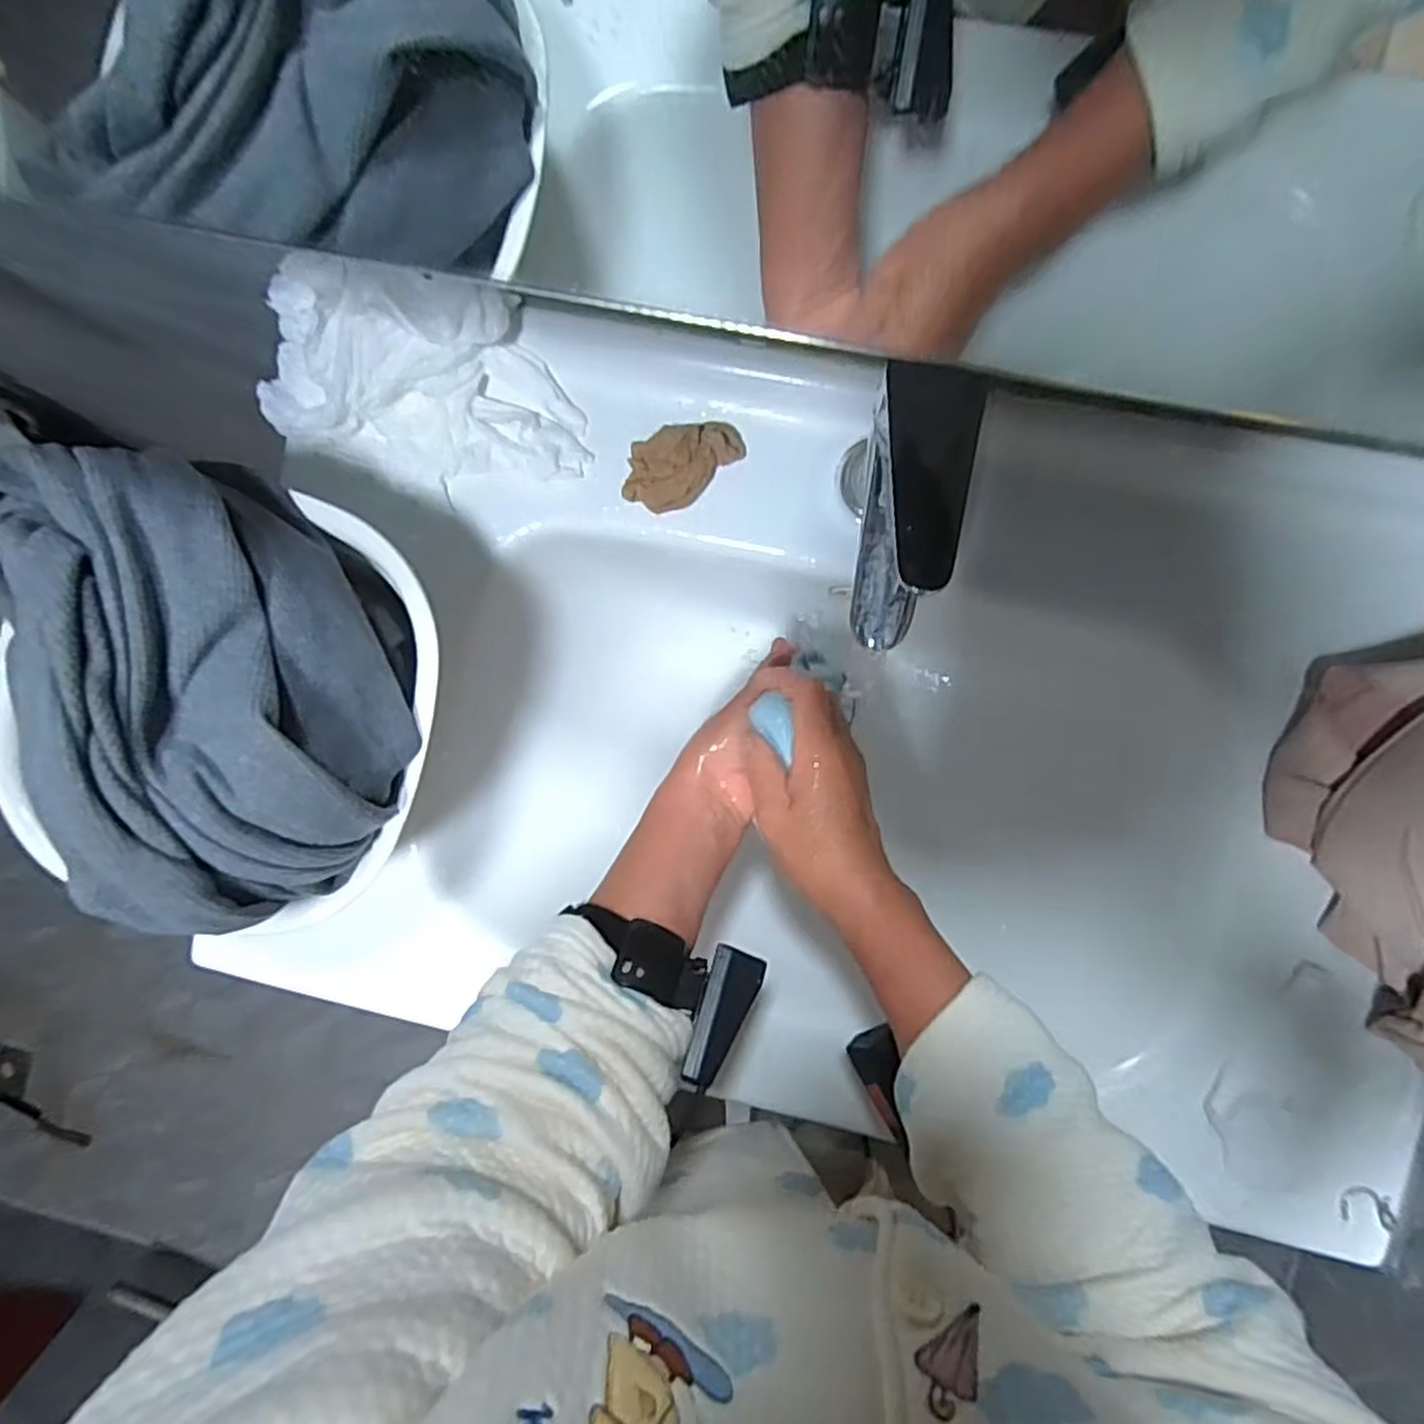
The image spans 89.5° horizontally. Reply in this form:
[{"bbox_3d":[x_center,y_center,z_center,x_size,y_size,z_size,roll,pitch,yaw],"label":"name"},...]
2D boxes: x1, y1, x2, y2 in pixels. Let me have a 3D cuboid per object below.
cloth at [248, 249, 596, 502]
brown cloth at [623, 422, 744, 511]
[{"bbox_3d":[-0.184,-0.214,0.460,0.211,0.029,0.115,12,122,-1],"label":"cloth"},{"bbox_3d":[-0.019,-0.155,0.448,0.078,0.029,0.042,-22,90,5],"label":"brown cloth"}]

